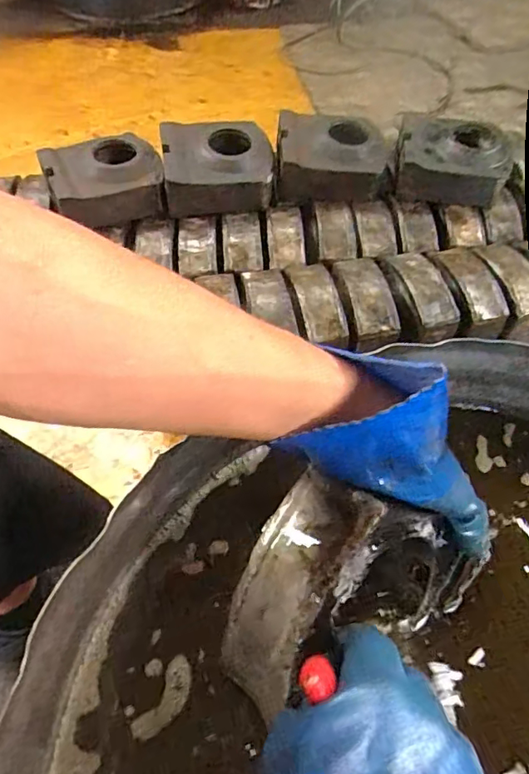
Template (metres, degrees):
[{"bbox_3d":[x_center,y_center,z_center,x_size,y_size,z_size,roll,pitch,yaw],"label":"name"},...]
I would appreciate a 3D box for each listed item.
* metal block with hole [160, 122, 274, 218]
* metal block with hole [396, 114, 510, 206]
[{"bbox_3d":[-0.082,-0.382,0.922,0.191,0.076,0.164,-1,55,0],"label":"metal block with hole"},{"bbox_3d":[0.326,-0.397,0.927,0.191,0.077,0.149,11,55,8],"label":"metal block with hole"}]

